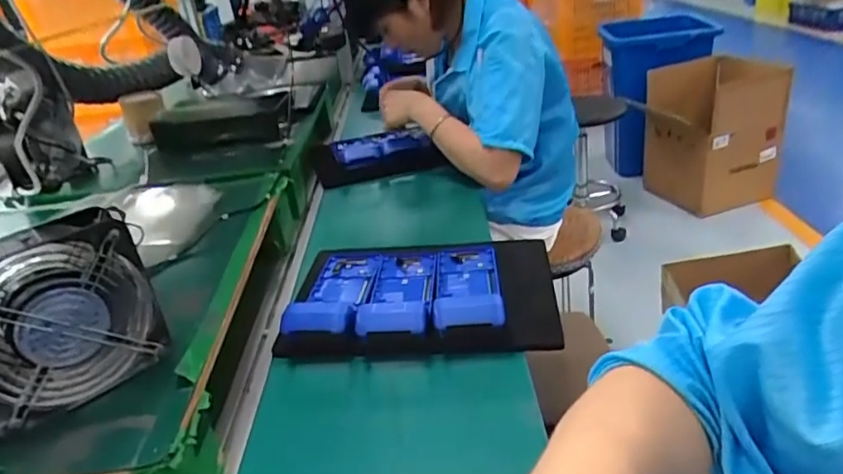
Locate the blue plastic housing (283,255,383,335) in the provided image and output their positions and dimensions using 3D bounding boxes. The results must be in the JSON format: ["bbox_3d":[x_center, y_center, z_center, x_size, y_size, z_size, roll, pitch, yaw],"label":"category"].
[{"bbox_3d":[-0.112,0.070,0.784,0.085,0.031,0.228,-4,14,6],"label":"blue plastic housing"}]

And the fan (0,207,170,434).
[{"bbox_3d":[-0.314,0.069,0.508,0.144,0.150,0.057,-28,34,-35],"label":"fan"}]

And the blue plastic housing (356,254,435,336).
[{"bbox_3d":[-0.027,0.069,0.768,0.079,0.027,0.226,-4,14,5],"label":"blue plastic housing"}]

